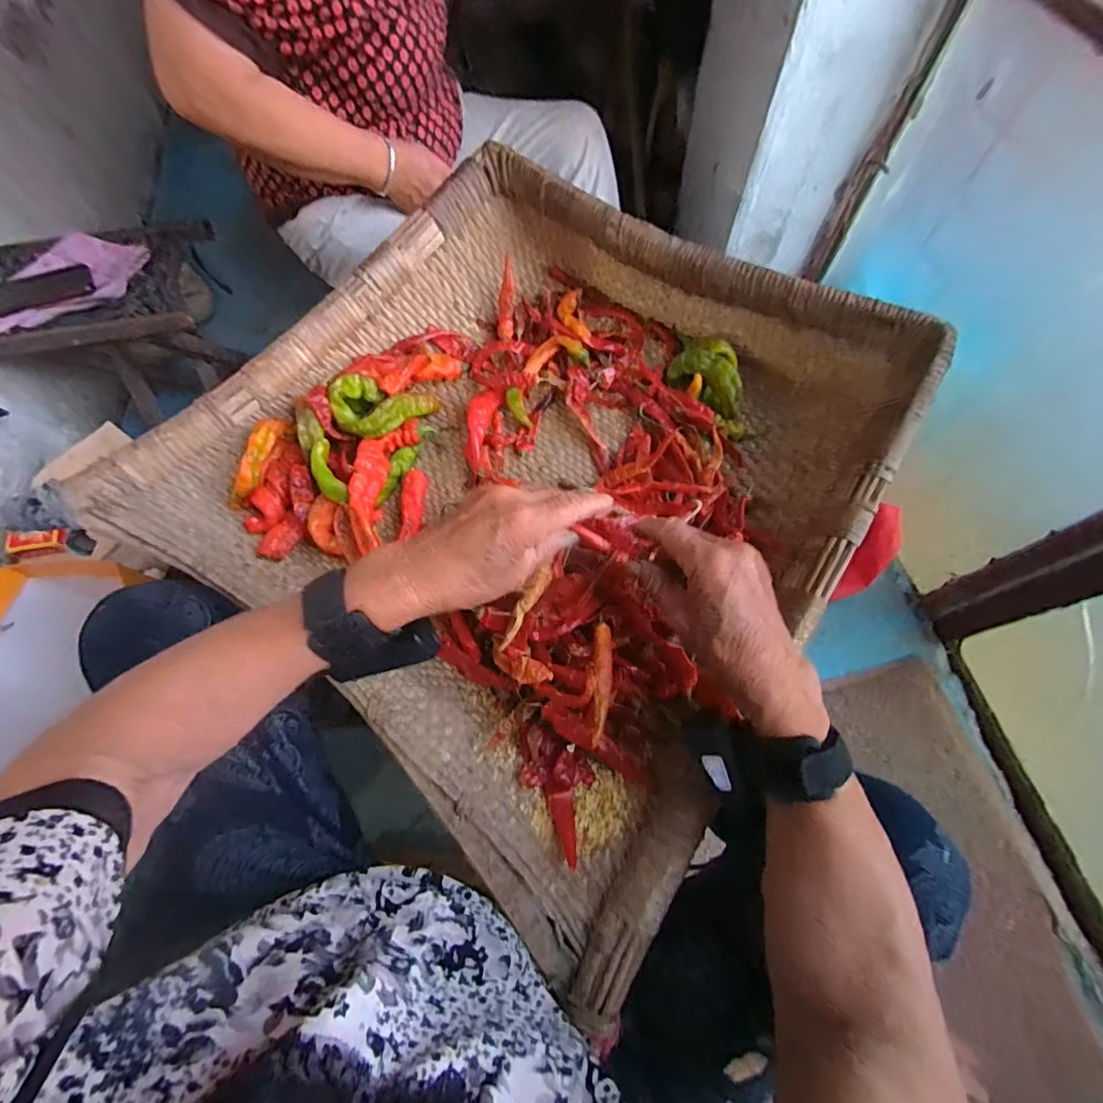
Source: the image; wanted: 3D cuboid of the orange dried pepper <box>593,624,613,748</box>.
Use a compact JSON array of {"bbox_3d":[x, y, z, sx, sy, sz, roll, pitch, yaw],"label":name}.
[{"bbox_3d":[0.039,0.100,0.378,0.015,0.011,0.088,2,67,3],"label":"orange dried pepper"}]

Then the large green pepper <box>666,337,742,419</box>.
[{"bbox_3d":[0.186,-0.201,0.574,0.093,0.047,0.056,38,74,16],"label":"large green pepper"}]

